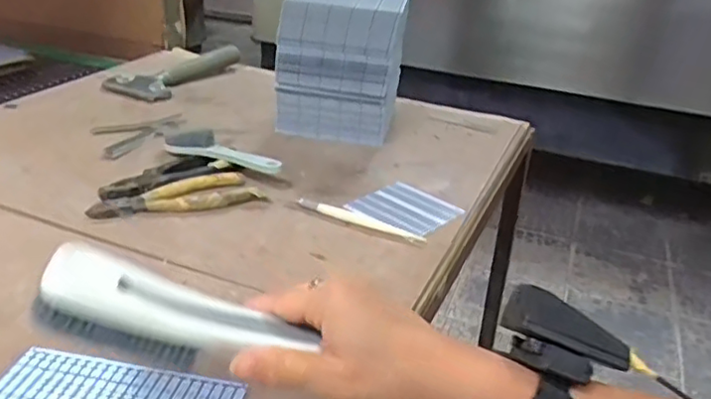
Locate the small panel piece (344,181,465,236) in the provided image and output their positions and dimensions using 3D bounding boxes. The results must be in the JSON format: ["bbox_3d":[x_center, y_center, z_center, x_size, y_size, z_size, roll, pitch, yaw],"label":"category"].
[{"bbox_3d":[0.051,0.008,0.648,0.090,0.005,0.095,24,32,35],"label":"small panel piece"}]

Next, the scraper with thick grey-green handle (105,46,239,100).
[{"bbox_3d":[-0.282,-0.204,0.990,0.114,0.038,0.214,15,28,21],"label":"scraper with thick grey-green handle"}]

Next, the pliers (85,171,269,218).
[{"bbox_3d":[-0.176,-0.003,0.626,0.159,0.015,0.057,-10,29,-27],"label":"pliers"}]

